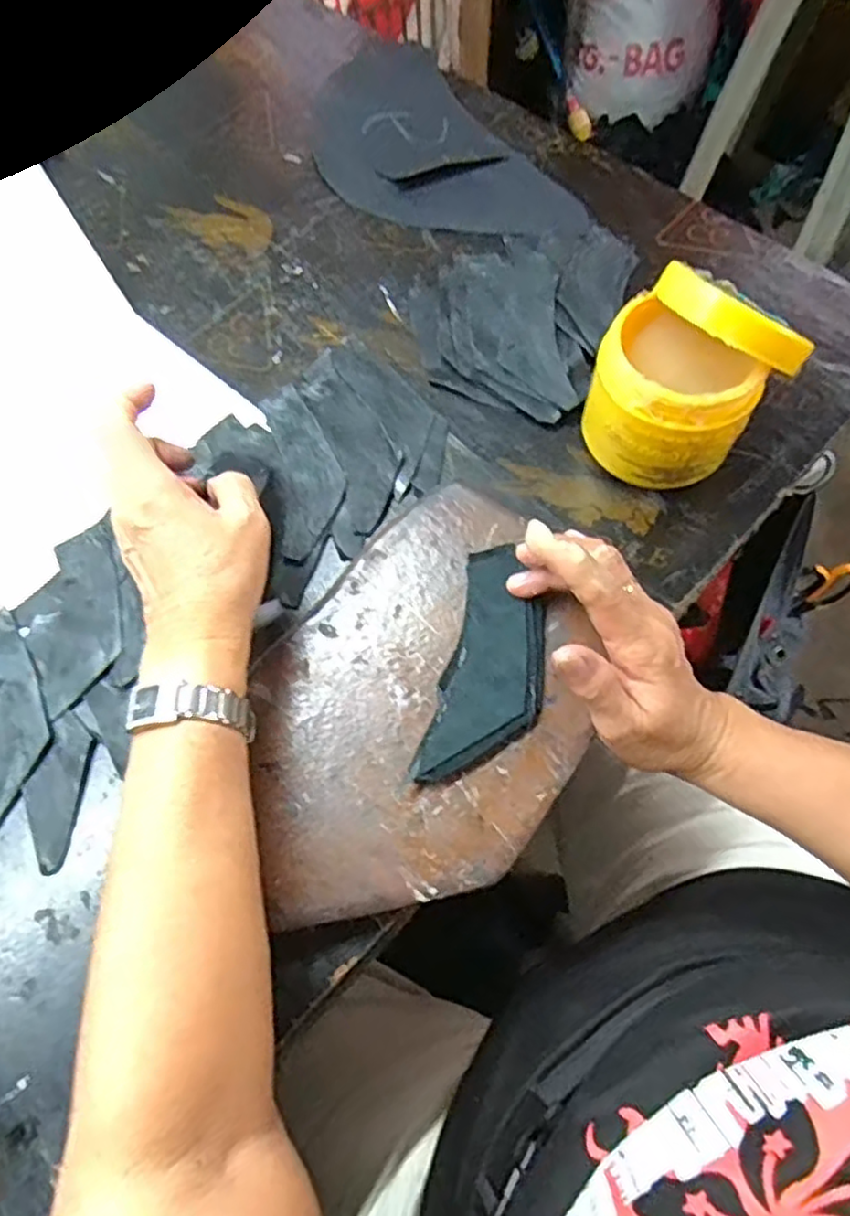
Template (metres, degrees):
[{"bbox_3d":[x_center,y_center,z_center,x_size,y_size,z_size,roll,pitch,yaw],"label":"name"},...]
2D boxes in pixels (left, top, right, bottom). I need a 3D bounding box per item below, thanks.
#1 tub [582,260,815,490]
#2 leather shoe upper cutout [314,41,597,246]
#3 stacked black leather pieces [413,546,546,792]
[{"bbox_3d":[0.149,-0.132,0.411,0.079,0.123,0.087,-35,68,-13],"label":"tub"},{"bbox_3d":[-0.008,-0.401,0.603,0.156,0.014,0.334,-27,67,-9],"label":"leather shoe upper cutout"},{"bbox_3d":[0.039,0.030,0.380,0.053,0.014,0.139,12,66,8],"label":"stacked black leather pieces"}]

